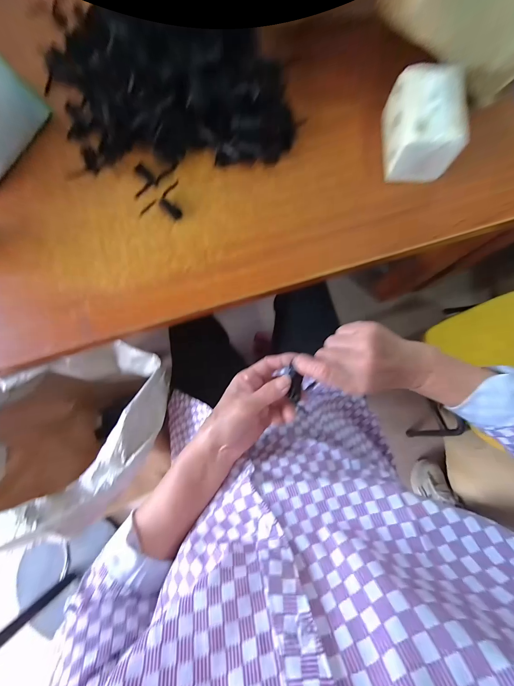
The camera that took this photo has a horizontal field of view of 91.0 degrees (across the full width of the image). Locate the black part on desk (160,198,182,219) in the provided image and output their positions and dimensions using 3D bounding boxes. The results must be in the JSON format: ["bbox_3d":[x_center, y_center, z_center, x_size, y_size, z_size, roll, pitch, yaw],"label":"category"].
[{"bbox_3d":[-0.142,-0.223,0.416,0.045,0.004,0.018,42,83,4],"label":"black part on desk"}]

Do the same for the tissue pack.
[{"bbox_3d":[0.261,-0.338,0.397,0.086,0.081,0.149,1,82,-1],"label":"tissue pack"}]

